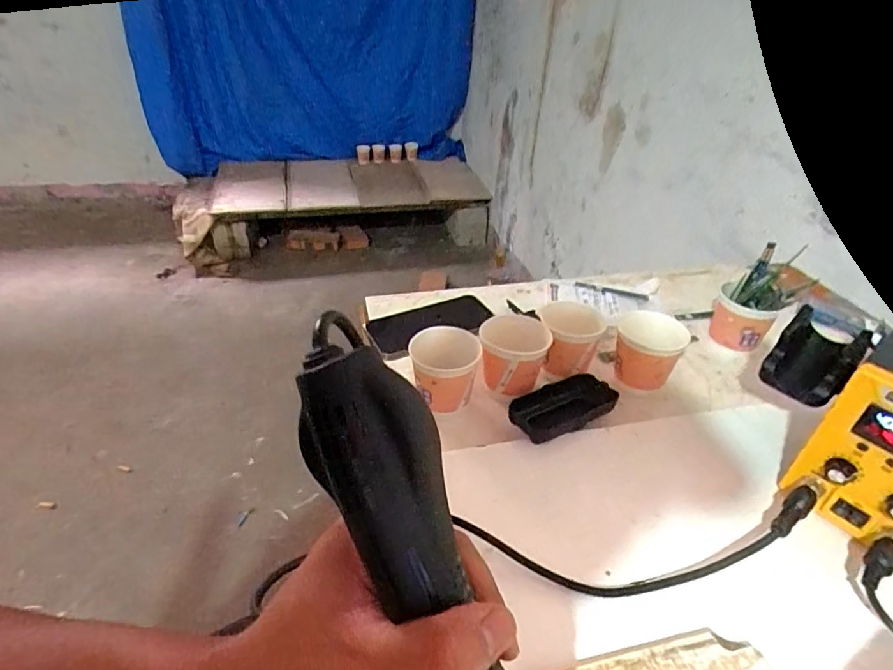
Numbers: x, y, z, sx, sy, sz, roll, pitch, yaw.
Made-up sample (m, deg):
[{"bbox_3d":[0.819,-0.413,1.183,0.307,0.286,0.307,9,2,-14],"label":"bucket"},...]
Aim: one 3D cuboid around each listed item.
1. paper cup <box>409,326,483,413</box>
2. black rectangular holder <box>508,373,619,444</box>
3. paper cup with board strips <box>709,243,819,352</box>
[{"bbox_3d":[-0.002,0.036,0.487,0.065,0.068,0.063,3,35,-2],"label":"paper cup"},{"bbox_3d":[0.116,0.071,0.489,0.109,0.022,0.053,-17,40,-27],"label":"black rectangular holder"},{"bbox_3d":[0.362,-0.035,0.581,0.075,0.118,0.077,3,35,-2],"label":"paper cup with board strips"}]

